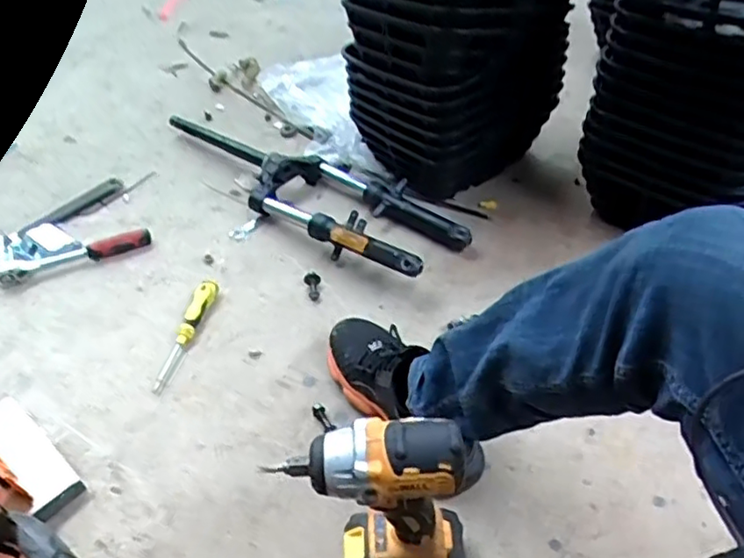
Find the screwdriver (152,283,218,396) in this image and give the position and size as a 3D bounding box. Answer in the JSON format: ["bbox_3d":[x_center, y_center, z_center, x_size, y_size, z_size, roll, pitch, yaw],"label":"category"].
[{"bbox_3d":[-0.276,0.079,0.935,0.032,0.031,0.196,5,44,11],"label":"screwdriver"}]

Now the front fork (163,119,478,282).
[{"bbox_3d":[-0.141,-0.189,1.169,0.709,0.071,0.198,32,55,32],"label":"front fork"}]

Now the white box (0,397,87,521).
[{"bbox_3d":[-0.430,0.218,0.795,0.192,0.031,0.057,32,55,33],"label":"white box"}]

